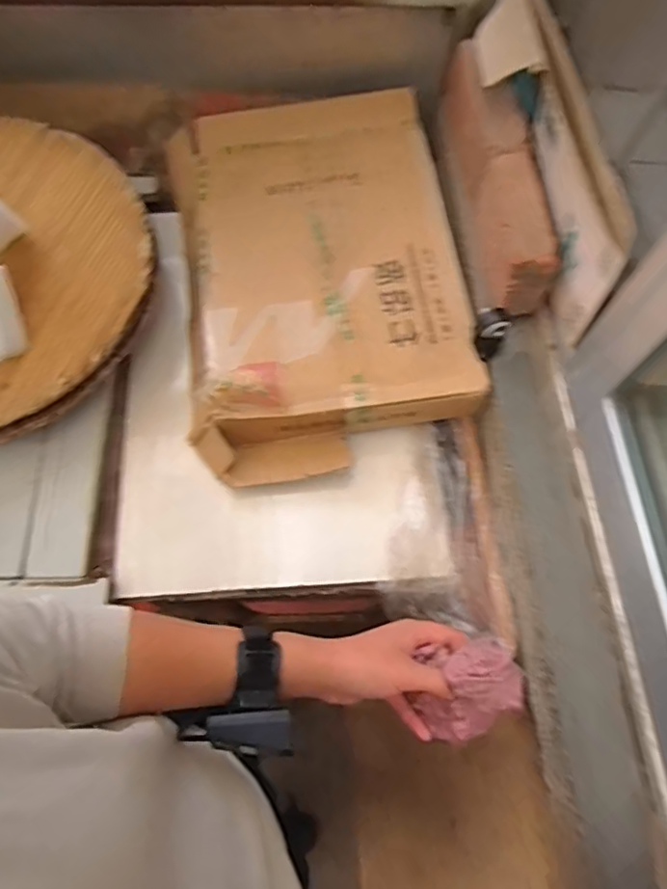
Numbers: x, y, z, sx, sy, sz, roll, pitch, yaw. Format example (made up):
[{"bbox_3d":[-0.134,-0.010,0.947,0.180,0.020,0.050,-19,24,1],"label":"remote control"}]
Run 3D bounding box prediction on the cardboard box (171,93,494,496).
[{"bbox_3d":[-0.023,-0.246,0.800,0.367,0.083,0.579,-7,68,-6],"label":"cardboard box"}]

